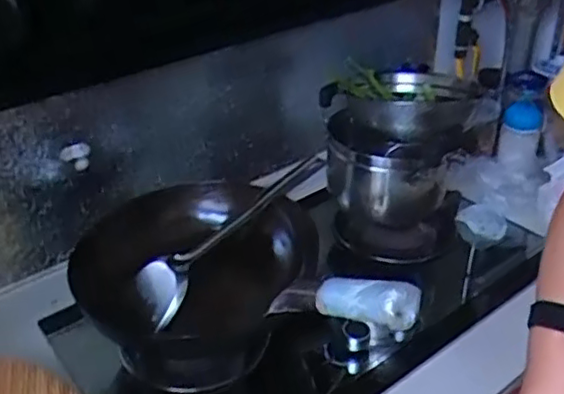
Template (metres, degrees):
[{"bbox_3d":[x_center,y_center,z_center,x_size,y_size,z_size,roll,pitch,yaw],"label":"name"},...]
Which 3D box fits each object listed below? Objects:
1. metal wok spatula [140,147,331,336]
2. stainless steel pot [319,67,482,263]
[{"bbox_3d":[-0.058,0.042,0.888,0.343,0.043,0.074,-38,44,-19],"label":"metal wok spatula"},{"bbox_3d":[0.179,-0.067,1.009,0.217,0.300,0.189,1,32,6],"label":"stainless steel pot"}]

